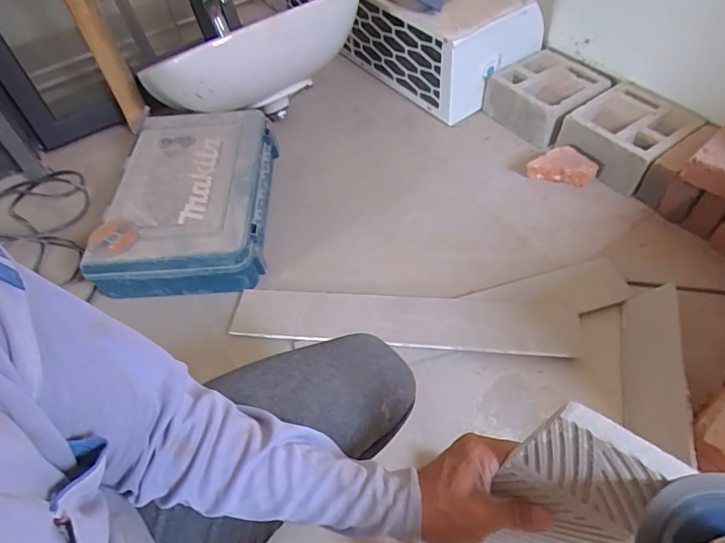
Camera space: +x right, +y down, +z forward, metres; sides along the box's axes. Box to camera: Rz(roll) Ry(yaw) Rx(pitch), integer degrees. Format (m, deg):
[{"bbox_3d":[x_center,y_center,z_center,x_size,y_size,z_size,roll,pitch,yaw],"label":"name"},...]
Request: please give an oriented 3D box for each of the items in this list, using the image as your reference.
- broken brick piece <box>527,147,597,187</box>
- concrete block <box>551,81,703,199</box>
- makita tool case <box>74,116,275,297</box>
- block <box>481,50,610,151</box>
[{"bbox_3d":[0.443,-0.235,1.020,0.140,0.054,0.068,14,55,16],"label":"broken brick piece"},{"bbox_3d":[0.587,-0.301,1.027,0.213,0.099,0.207,-32,56,-18],"label":"concrete block"},{"bbox_3d":[-0.342,-0.153,0.942,0.288,0.117,0.398,-3,54,2],"label":"makita tool case"},{"bbox_3d":[0.449,-0.431,1.139,0.218,0.107,0.221,-34,57,-19],"label":"block"}]

